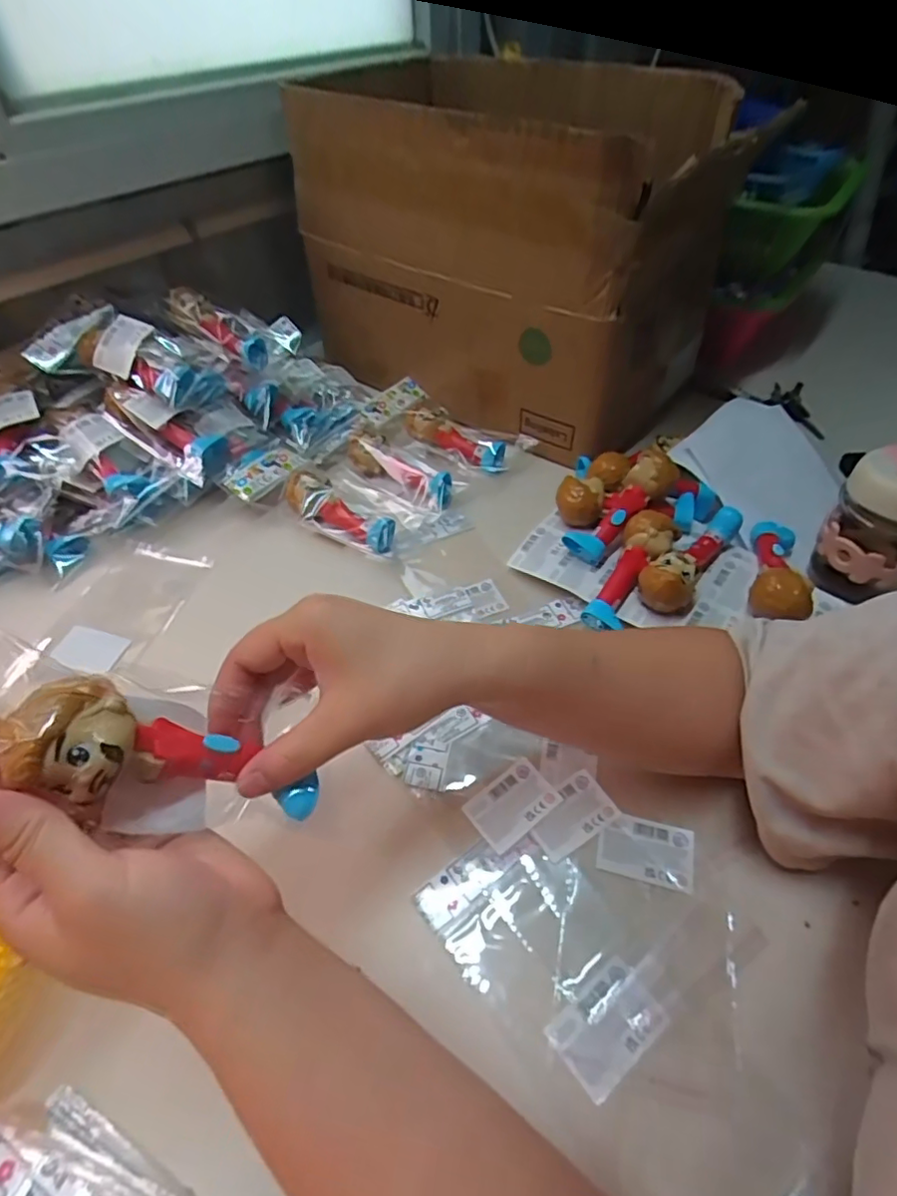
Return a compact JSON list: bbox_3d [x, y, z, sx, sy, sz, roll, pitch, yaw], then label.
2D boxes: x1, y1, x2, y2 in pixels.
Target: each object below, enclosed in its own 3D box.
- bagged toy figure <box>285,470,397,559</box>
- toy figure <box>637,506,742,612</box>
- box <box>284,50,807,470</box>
[{"bbox_3d":[-0.106,-0.085,0.574,0.130,0.033,0.055,25,54,22],"label":"bagged toy figure"},{"bbox_3d":[0.210,-0.033,0.505,0.042,0.053,0.126,33,57,27],"label":"toy figure"},{"bbox_3d":[0.061,-0.381,0.650,0.456,0.292,0.238,33,57,27],"label":"box"}]

